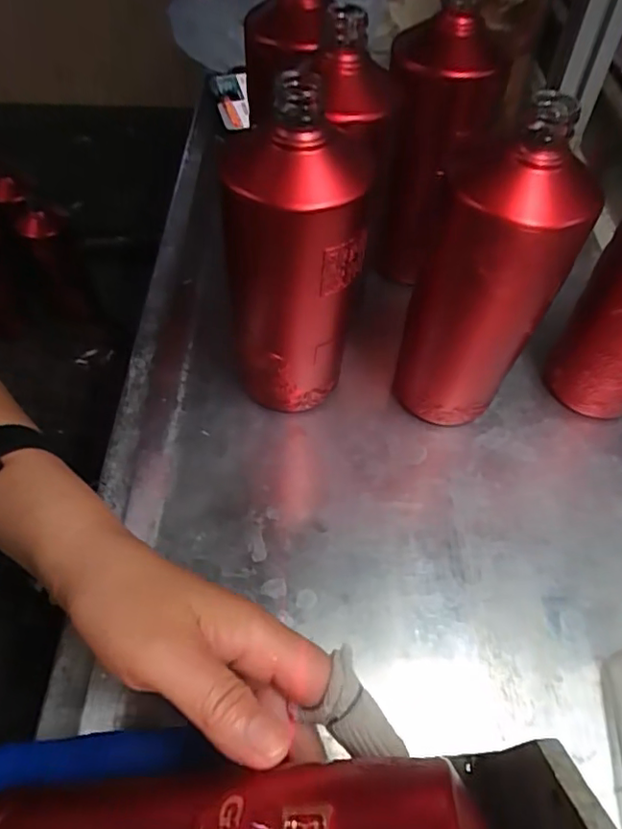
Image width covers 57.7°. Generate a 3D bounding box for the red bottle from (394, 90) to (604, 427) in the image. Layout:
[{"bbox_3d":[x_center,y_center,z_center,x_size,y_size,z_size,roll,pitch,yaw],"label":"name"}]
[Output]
[{"bbox_3d":[0.109,-0.076,0.361,0.088,0.209,0.073,15,57,12],"label":"red bottle"}]

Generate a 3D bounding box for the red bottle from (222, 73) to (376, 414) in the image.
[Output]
[{"bbox_3d":[-0.013,-0.090,0.361,0.081,0.209,0.089,-6,55,-3],"label":"red bottle"}]

